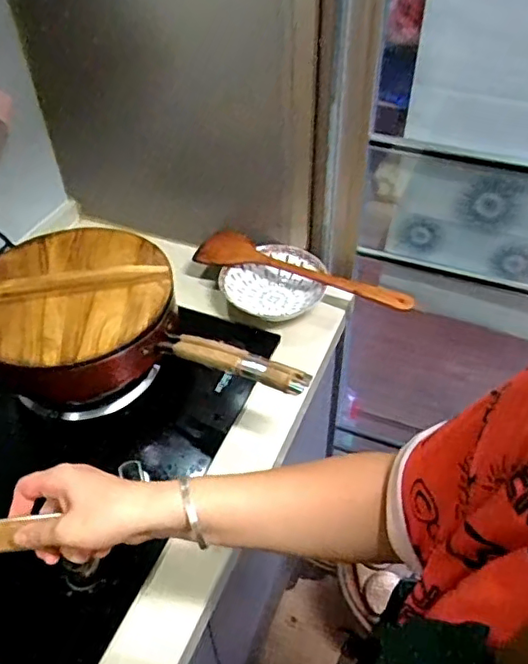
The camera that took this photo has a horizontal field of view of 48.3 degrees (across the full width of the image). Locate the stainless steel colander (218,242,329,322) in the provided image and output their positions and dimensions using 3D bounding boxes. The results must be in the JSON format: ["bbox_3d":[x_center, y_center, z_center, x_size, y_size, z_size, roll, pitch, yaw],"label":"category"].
[{"bbox_3d":[0.014,-0.080,0.981,0.172,0.061,0.146,7,46,8],"label":"stainless steel colander"}]

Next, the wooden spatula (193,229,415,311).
[{"bbox_3d":[0.063,-0.104,0.961,0.367,0.029,0.072,18,49,18],"label":"wooden spatula"}]

